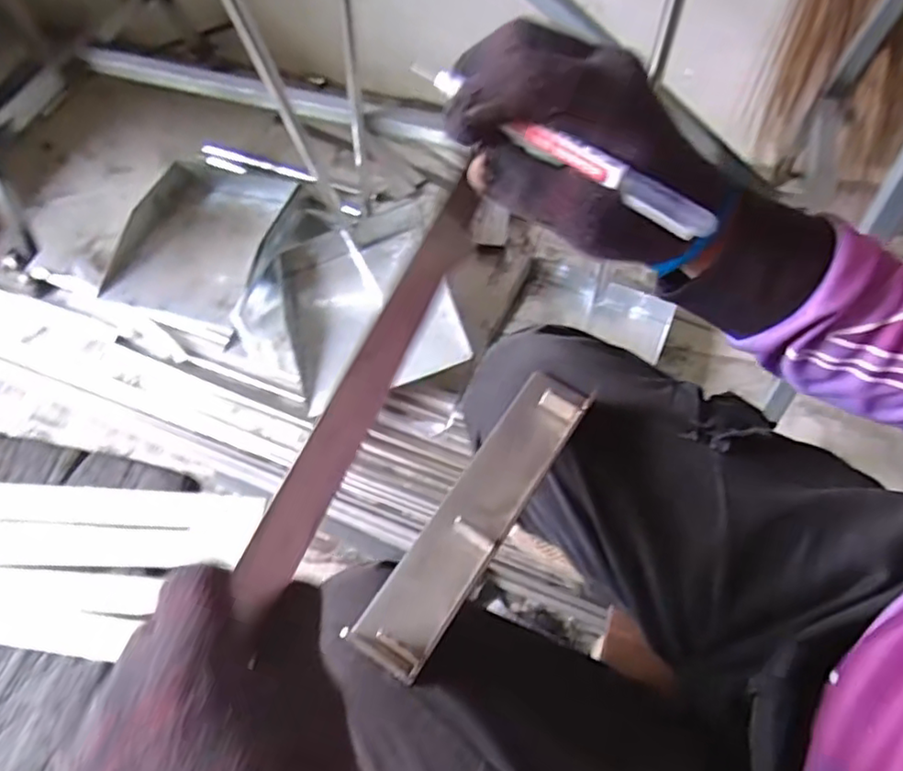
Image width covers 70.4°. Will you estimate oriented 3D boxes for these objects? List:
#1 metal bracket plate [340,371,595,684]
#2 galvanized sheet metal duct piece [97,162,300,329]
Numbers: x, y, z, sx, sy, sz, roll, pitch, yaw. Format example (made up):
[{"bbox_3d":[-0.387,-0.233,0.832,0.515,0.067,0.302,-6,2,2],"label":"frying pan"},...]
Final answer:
[{"bbox_3d":[0.018,0.071,0.377,0.043,0.030,0.202,30,64,17],"label":"metal bracket plate"},{"bbox_3d":[-0.436,-0.263,1.129,0.266,0.057,0.356,14,60,9],"label":"galvanized sheet metal duct piece"}]

